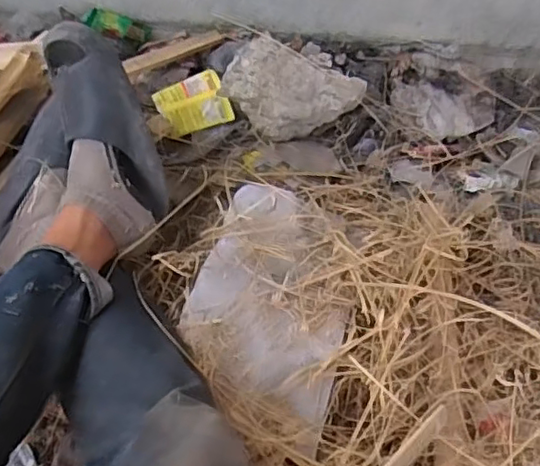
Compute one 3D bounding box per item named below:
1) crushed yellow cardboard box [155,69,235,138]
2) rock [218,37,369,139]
[{"bbox_3d":[-0.136,-0.229,1.107,0.120,0.021,0.099,-23,81,-9],"label":"crushed yellow cardboard box"},{"bbox_3d":[0.037,-0.242,1.102,0.216,0.104,0.159,25,50,13],"label":"rock"}]

